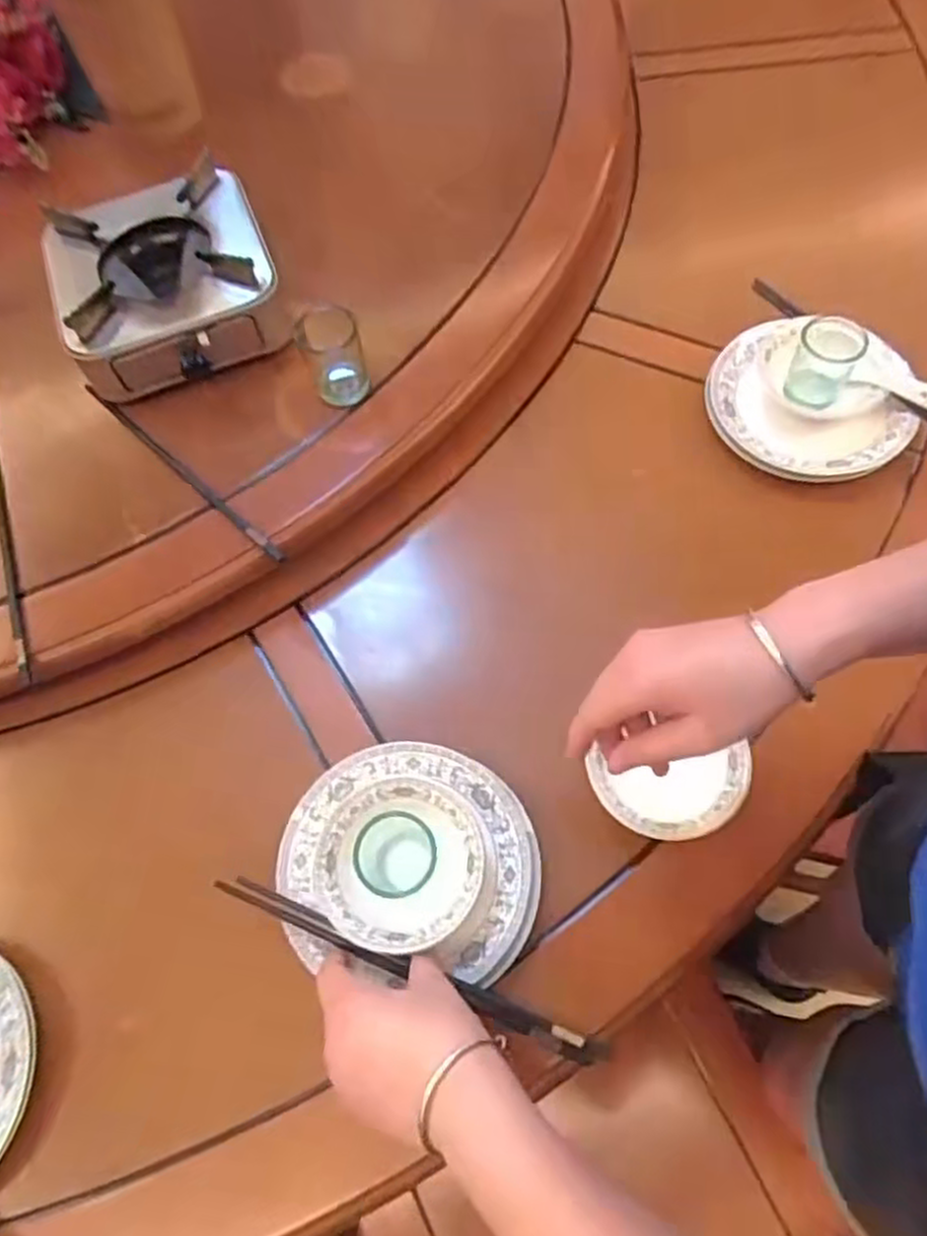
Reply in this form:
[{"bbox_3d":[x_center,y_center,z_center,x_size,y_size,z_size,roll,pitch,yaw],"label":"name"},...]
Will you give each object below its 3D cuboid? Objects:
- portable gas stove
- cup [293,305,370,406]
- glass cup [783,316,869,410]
[{"bbox_3d":[-0.249,-0.283,0.653,0.176,0.074,0.168,-20,66,-9],"label":"portable gas stove"},{"bbox_3d":[-0.108,-0.216,0.634,0.052,0.070,0.051,-15,66,-7],"label":"cup"},{"bbox_3d":[0.306,-0.217,0.657,0.049,0.062,0.053,0,65,0],"label":"glass cup"}]

